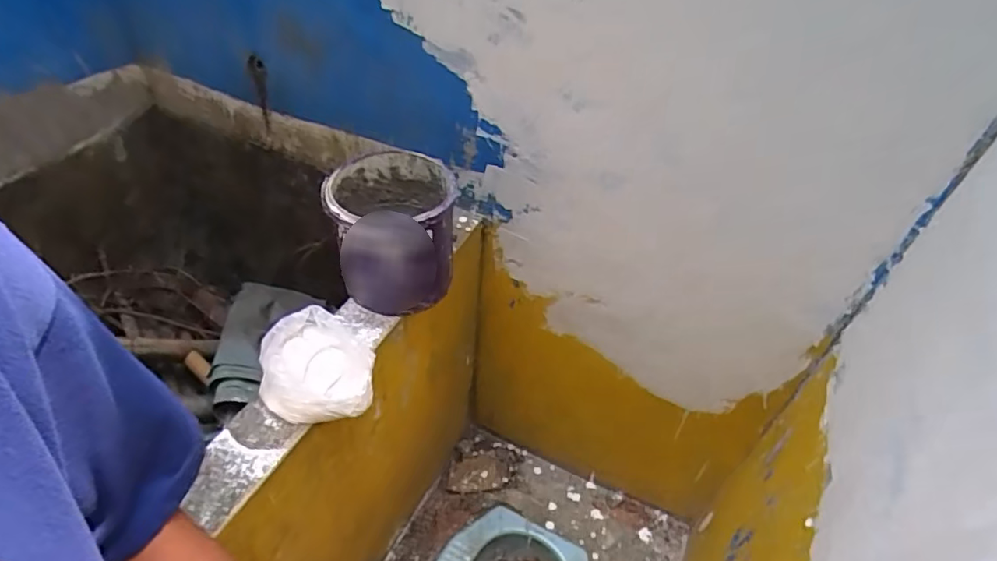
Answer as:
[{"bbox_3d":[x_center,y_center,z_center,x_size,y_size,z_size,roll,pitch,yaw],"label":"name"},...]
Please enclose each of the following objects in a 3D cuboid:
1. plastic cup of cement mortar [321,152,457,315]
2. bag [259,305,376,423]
[{"bbox_3d":[-0.159,-0.073,0.870,0.176,0.187,0.160,4,45,-3],"label":"plastic cup of cement mortar"},{"bbox_3d":[-0.243,0.107,0.773,0.140,0.069,0.159,-3,46,-10],"label":"bag"}]

